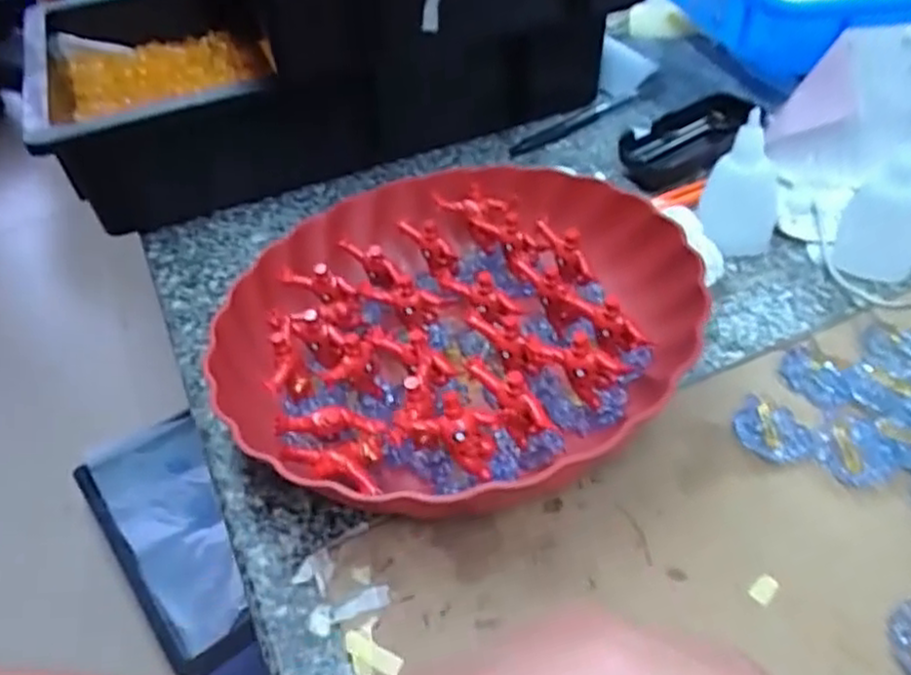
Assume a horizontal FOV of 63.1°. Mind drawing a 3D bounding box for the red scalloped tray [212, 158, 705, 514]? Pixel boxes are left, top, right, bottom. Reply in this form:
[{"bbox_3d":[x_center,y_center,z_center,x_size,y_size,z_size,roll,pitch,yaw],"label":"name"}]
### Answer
[{"bbox_3d":[0.000,-0.003,0.391,0.235,0.057,0.240,28,52,34],"label":"red scalloped tray"}]

